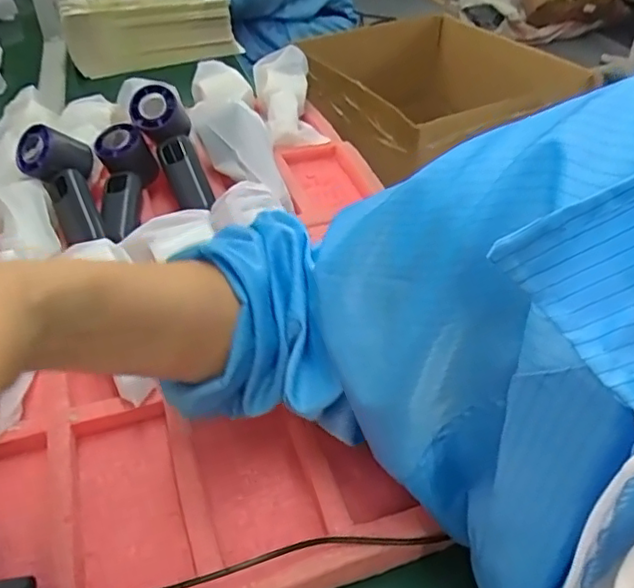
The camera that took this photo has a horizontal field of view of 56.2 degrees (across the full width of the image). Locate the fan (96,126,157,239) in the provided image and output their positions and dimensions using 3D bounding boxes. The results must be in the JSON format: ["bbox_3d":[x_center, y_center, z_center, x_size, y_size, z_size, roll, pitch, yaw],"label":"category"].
[{"bbox_3d":[-0.208,-0.112,0.647,0.057,0.052,0.138,-2,71,-2],"label":"fan"}]

